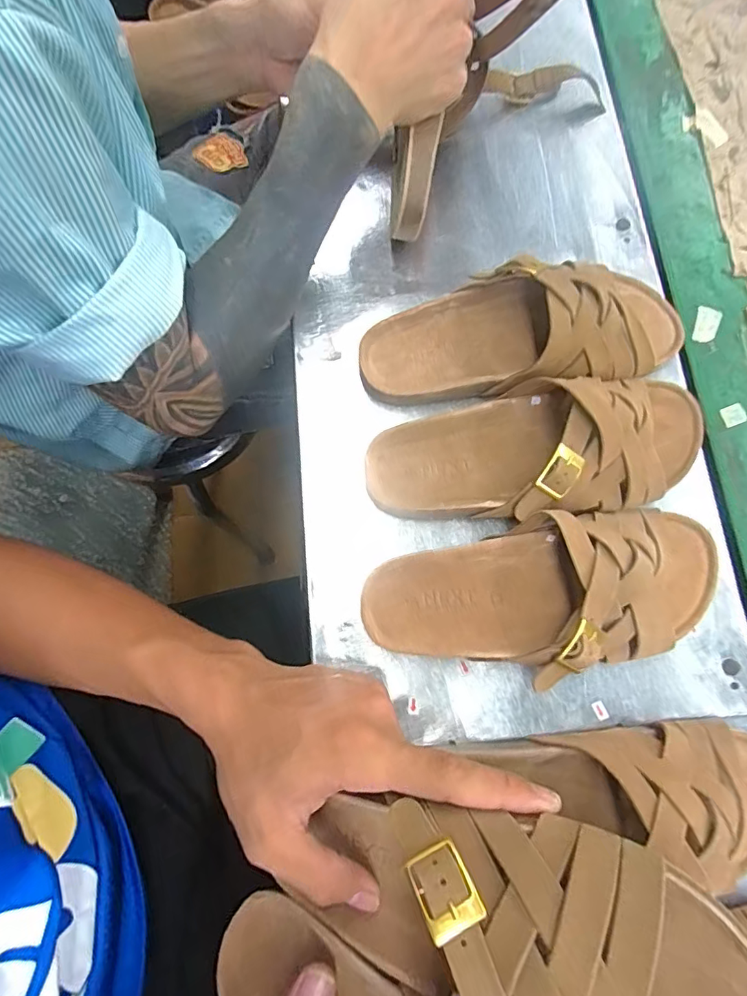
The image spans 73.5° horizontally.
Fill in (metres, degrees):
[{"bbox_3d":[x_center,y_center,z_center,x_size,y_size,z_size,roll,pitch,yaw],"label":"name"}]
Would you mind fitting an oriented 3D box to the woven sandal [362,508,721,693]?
[{"bbox_3d":[0.118,0.067,0.325,0.242,0.056,0.102,-12,78,-3],"label":"woven sandal"}]

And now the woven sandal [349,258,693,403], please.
[{"bbox_3d":[0.110,-0.123,0.365,0.241,0.061,0.096,-11,78,-3],"label":"woven sandal"}]

